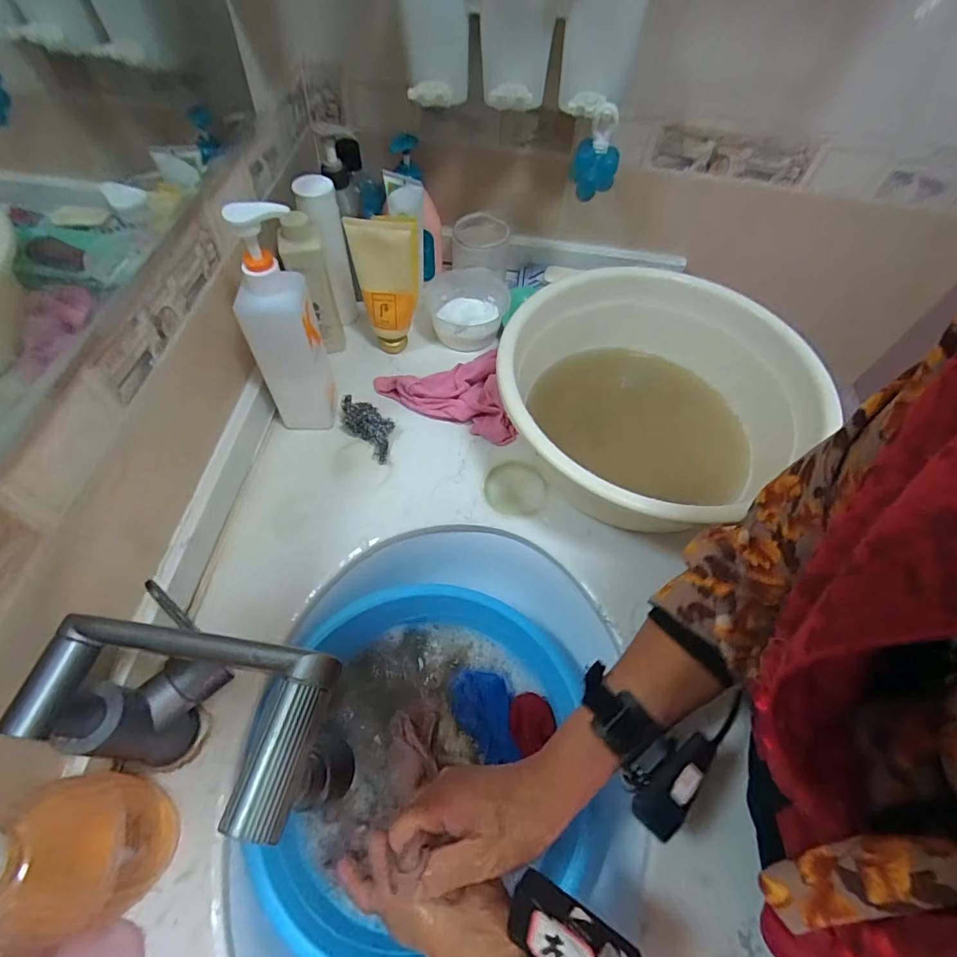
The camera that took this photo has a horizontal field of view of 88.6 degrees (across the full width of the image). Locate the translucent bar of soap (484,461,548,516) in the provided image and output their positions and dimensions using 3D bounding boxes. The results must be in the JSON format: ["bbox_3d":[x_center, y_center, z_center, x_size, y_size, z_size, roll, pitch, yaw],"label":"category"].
[{"bbox_3d":[0.043,0.009,0.568,0.071,0.008,0.066,3,57,-4],"label":"translucent bar of soap"}]

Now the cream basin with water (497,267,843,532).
[{"bbox_3d":[0.179,-0.087,0.559,0.317,0.131,0.312,3,57,-4],"label":"cream basin with water"}]

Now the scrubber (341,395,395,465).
[{"bbox_3d":[-0.129,-0.063,0.584,0.083,0.035,0.044,41,63,19],"label":"scrubber"}]

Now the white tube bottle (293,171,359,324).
[{"bbox_3d":[-0.183,-0.277,0.617,0.049,0.180,0.054,-12,60,-13],"label":"white tube bottle"}]

